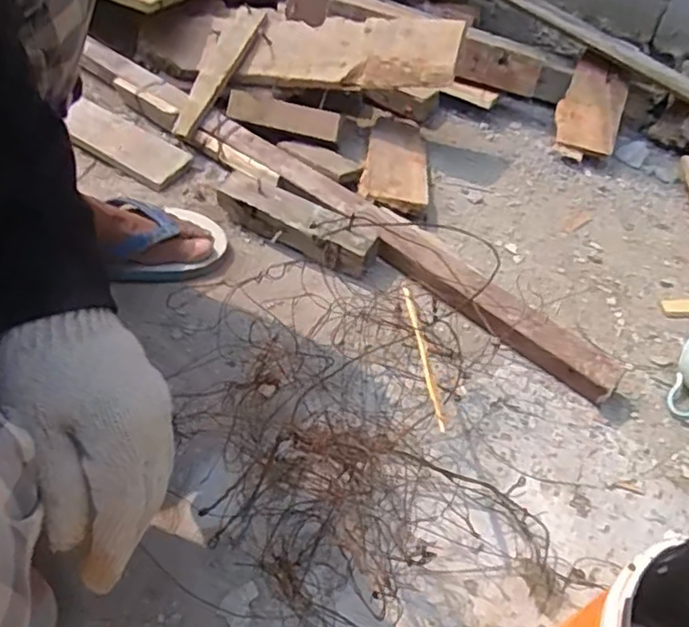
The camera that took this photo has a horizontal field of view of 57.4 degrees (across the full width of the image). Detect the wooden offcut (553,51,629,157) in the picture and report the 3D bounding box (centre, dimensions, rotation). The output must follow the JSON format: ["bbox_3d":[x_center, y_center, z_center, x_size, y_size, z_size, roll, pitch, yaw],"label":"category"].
[{"bbox_3d":[0.366,-0.312,0.930,0.089,0.020,0.162,15,76,22],"label":"wooden offcut"}]

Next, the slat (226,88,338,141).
[{"bbox_3d":[-0.086,-0.271,0.862,0.157,0.039,0.012,14,7,4],"label":"slat"}]

